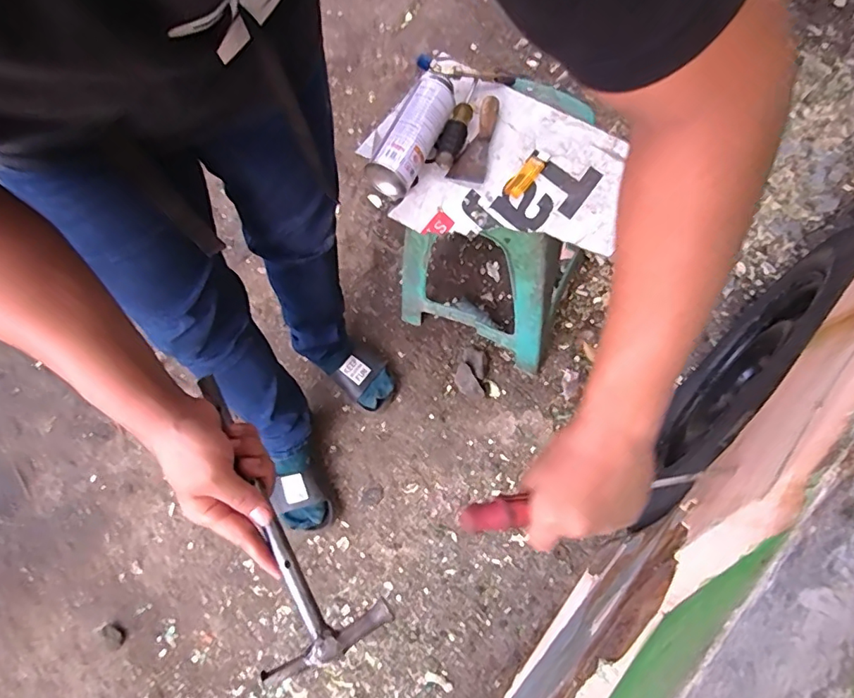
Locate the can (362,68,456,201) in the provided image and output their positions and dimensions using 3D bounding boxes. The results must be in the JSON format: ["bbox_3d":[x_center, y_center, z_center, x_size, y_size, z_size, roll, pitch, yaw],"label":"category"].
[{"bbox_3d":[-0.017,-0.304,0.716,0.071,0.058,0.190,28,74,11],"label":"can"}]

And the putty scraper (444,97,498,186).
[{"bbox_3d":[0.074,-0.302,0.731,0.048,0.009,0.143,17,73,7],"label":"putty scraper"}]

